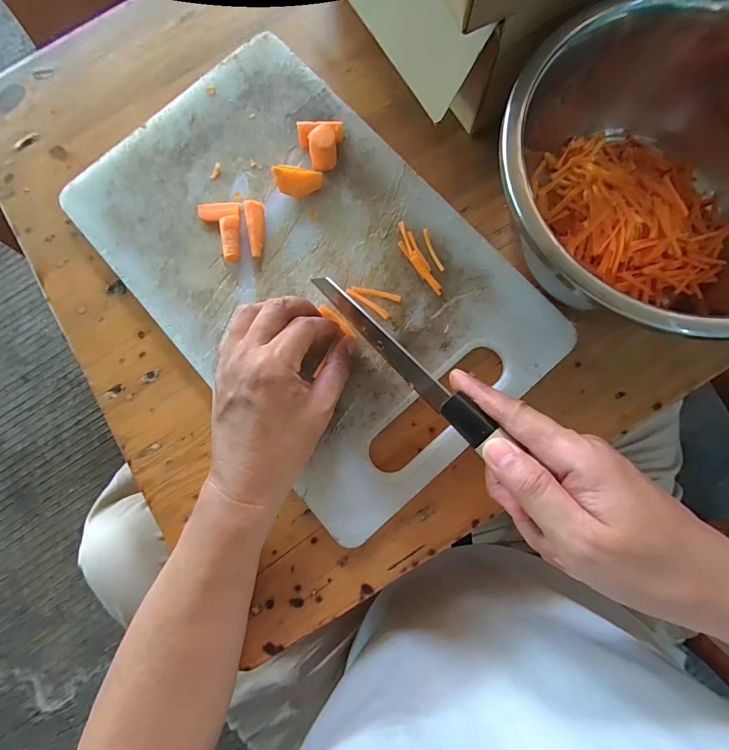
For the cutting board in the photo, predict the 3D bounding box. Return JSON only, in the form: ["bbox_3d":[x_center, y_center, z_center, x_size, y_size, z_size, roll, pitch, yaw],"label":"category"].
[{"bbox_3d":[-0.052,-0.094,0.325,0.236,0.018,0.400,-40,83,-4],"label":"cutting board"}]

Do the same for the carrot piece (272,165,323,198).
[{"bbox_3d":[-0.055,-0.162,0.332,0.038,0.021,0.022,-6,82,0],"label":"carrot piece"}]

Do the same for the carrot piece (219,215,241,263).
[{"bbox_3d":[-0.112,-0.114,0.330,0.014,0.014,0.039,-6,82,0],"label":"carrot piece"}]

